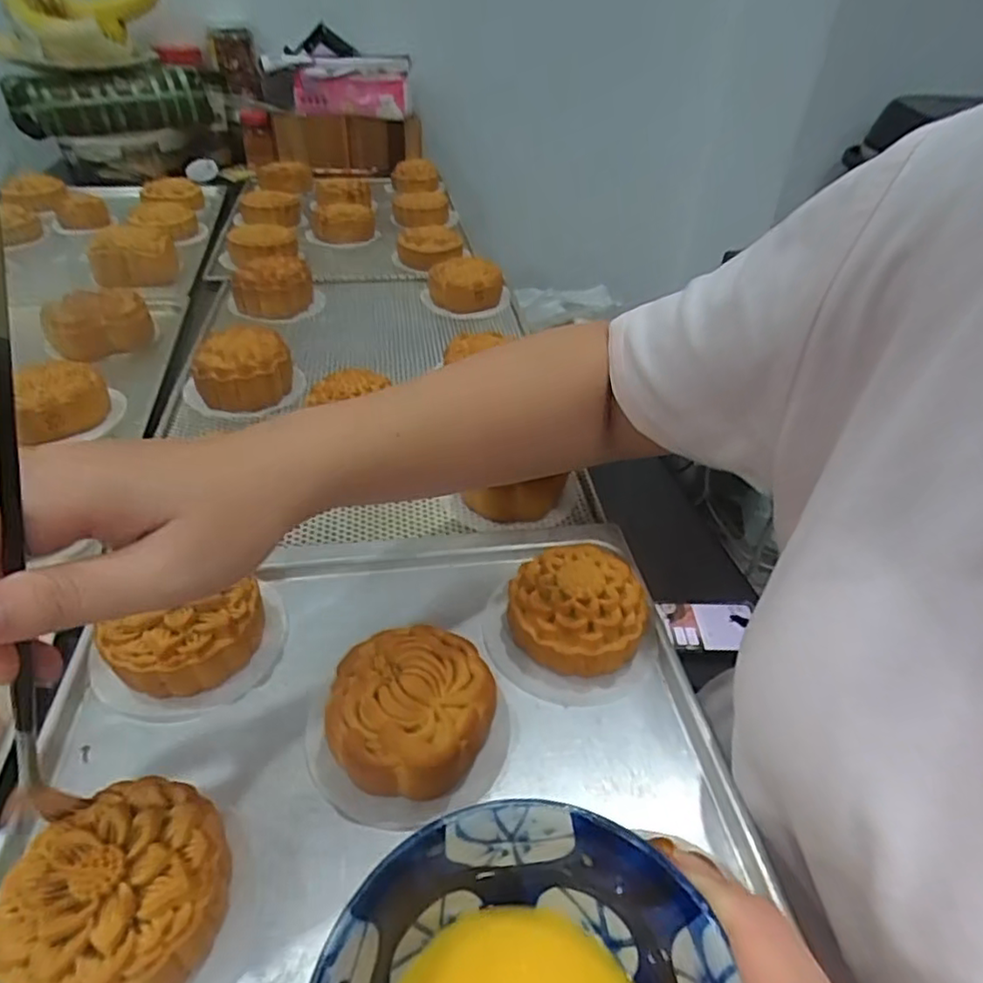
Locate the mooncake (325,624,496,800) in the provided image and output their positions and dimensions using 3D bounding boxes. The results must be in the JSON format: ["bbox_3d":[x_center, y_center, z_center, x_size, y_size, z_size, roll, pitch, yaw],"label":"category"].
[{"bbox_3d":[-0.037,0.102,0.305,0.076,0.036,0.076,1,40,-4],"label":"mooncake"}]

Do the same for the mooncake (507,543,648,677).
[{"bbox_3d":[0.047,0.064,0.355,0.074,0.038,0.069,2,40,-1],"label":"mooncake"}]

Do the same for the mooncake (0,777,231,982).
[{"bbox_3d":[-0.136,0.151,0.239,0.071,0.035,0.074,2,40,-2],"label":"mooncake"}]

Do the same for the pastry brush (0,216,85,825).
[{"bbox_3d":[-0.141,0.028,0.195,0.008,0.217,0.016,31,29,29],"label":"pastry brush"}]

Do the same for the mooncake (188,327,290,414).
[{"bbox_3d":[-0.202,-0.100,0.528,0.076,0.043,0.079,-12,42,-18],"label":"mooncake"}]

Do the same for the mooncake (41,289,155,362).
[{"bbox_3d":[-0.358,-0.155,0.590,0.085,0.035,0.088,-25,47,-30],"label":"mooncake"}]

